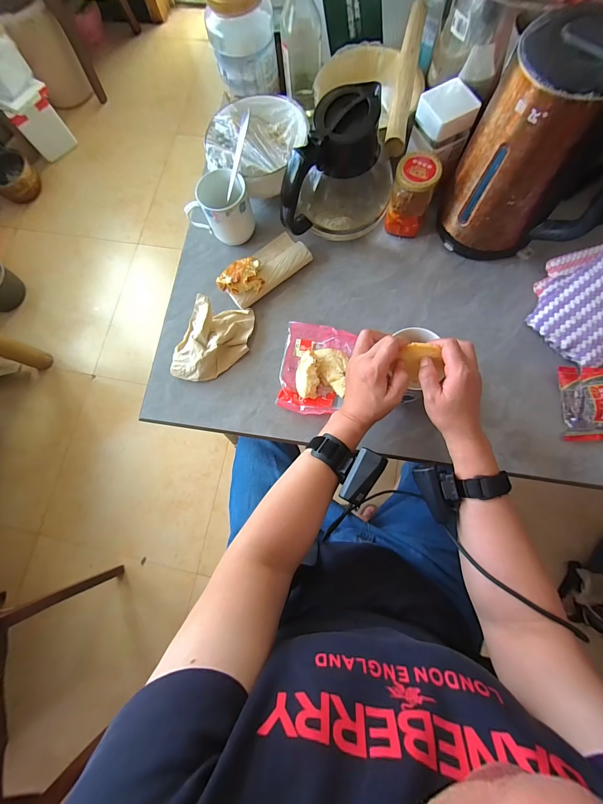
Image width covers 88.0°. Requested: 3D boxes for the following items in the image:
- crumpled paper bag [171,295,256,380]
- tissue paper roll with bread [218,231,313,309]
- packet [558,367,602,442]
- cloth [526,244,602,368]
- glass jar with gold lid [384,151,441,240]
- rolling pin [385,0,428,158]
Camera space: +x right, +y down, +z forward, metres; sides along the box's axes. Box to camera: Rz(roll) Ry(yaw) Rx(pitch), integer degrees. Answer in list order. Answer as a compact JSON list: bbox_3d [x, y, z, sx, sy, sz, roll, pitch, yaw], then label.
[{"bbox_3d":[-0.144,-0.099,0.516,0.098,0.038,0.141,20,80,8],"label":"crumpled paper bag"},{"bbox_3d":[-0.064,-0.232,0.537,0.158,0.044,0.086,-44,79,-5],"label":"tissue paper roll with bread"},{"bbox_3d":[0.428,0.001,0.453,0.077,0.042,0.106,0,78,4],"label":"packet"},{"bbox_3d":[0.432,-0.150,0.469,0.148,0.028,0.160,-38,73,13],"label":"cloth"},{"bbox_3d":[0.176,-0.335,0.507,0.063,0.100,0.068,-1,78,4],"label":"glass jar with gold lid"},{"bbox_3d":[0.168,-0.522,0.499,0.032,0.035,0.283,10,79,6],"label":"rolling pin"}]

